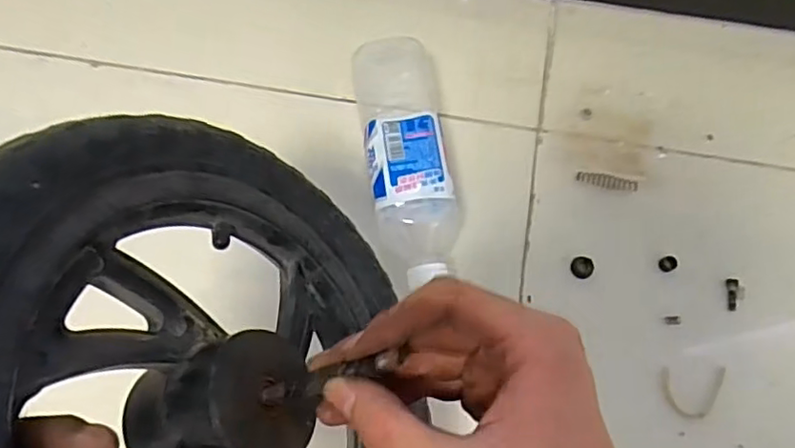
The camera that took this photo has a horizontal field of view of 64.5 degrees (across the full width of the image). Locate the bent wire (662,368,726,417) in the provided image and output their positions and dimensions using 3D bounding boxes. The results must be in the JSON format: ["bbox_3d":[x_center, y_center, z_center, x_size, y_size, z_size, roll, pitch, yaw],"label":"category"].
[{"bbox_3d":[0.233,0.132,0.494,0.050,0.006,0.039,1,74,0],"label":"bent wire"}]

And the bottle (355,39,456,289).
[{"bbox_3d":[0.011,-0.049,0.512,0.069,0.067,0.200,-10,74,-3],"label":"bottle"}]

